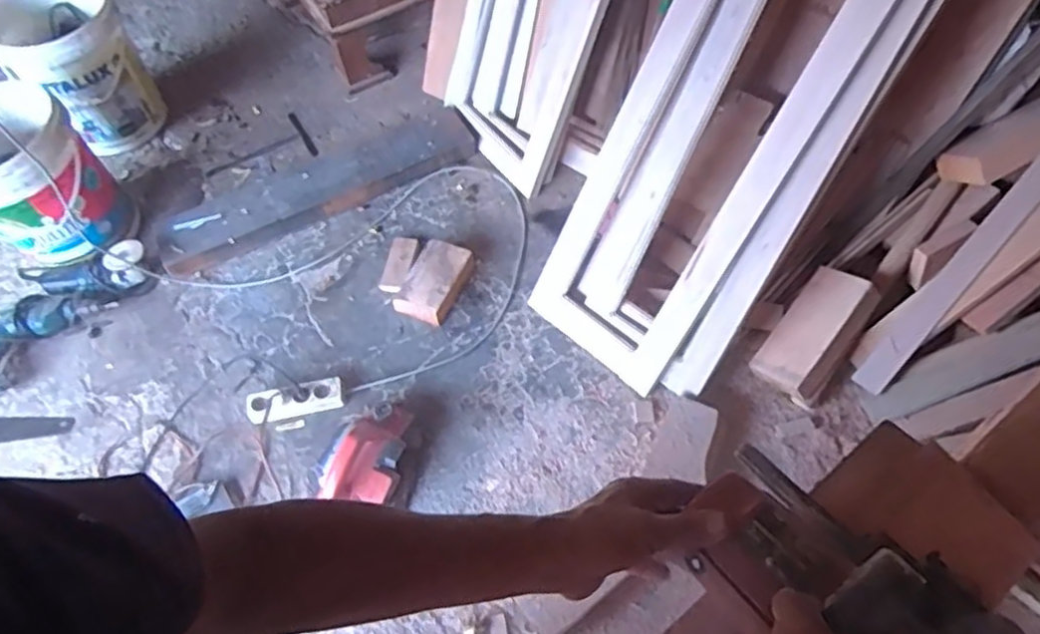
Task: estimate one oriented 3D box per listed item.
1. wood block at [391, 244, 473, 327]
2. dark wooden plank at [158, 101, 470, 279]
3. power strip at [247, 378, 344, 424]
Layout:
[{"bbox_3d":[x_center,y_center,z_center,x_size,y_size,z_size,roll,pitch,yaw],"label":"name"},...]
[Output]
[{"bbox_3d":[-0.204,-0.085,1.656,0.132,0.075,0.204,18,61,14],"label":"wood block"},{"bbox_3d":[-0.535,-0.369,1.838,0.841,0.053,0.256,-29,61,-14],"label":"dark wooden plank"},{"bbox_3d":[-0.487,0.180,1.511,0.209,0.030,0.072,-10,58,-3],"label":"power strip"}]

